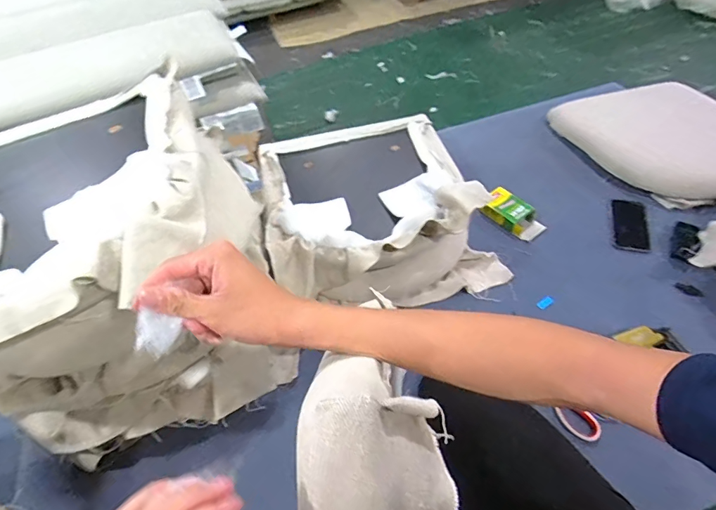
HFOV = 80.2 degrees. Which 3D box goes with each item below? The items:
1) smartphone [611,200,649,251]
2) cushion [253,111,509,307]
[{"bbox_3d":[0.629,-0.071,0.983,0.067,0.013,0.146,2,56,24],"label":"smartphone"},{"bbox_3d":[0.027,-0.120,0.992,0.476,0.193,0.495,-16,52,-7],"label":"cushion"}]

